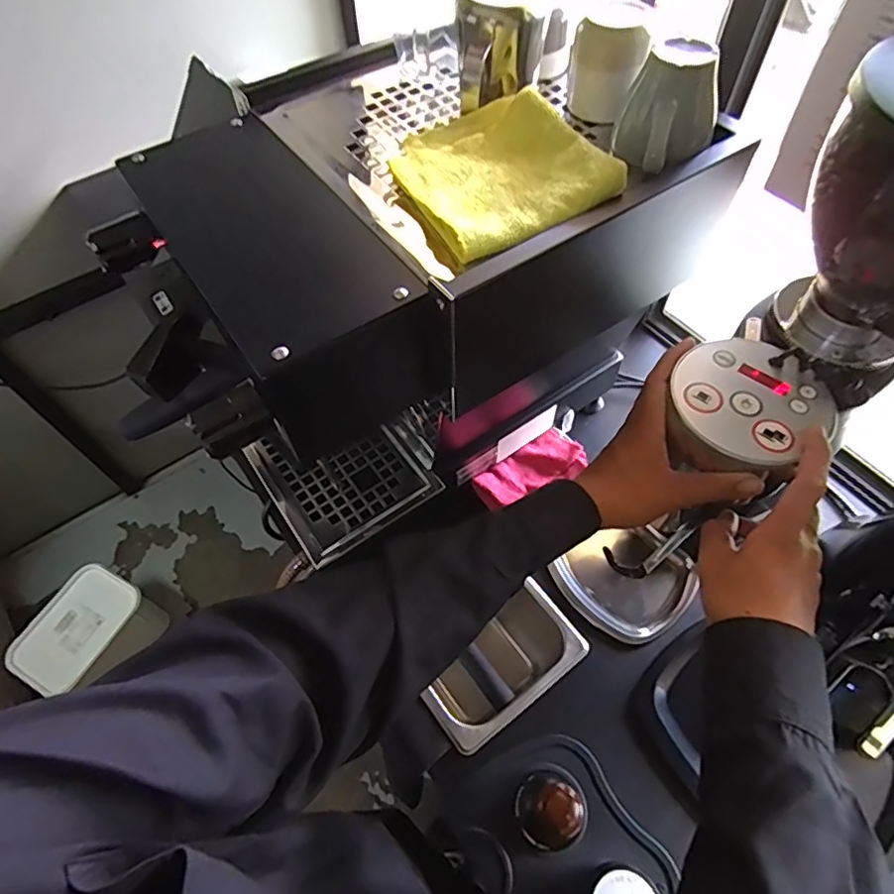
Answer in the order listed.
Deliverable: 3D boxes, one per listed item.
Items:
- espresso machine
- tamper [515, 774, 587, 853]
[{"bbox_3d":[-0.042,-0.152,0.607,0.490,0.333,0.353,-32,62,-16],"label":"espresso machine"},{"bbox_3d":[0.097,0.320,0.499,0.065,0.098,0.064,-1,59,2],"label":"tamper"}]

